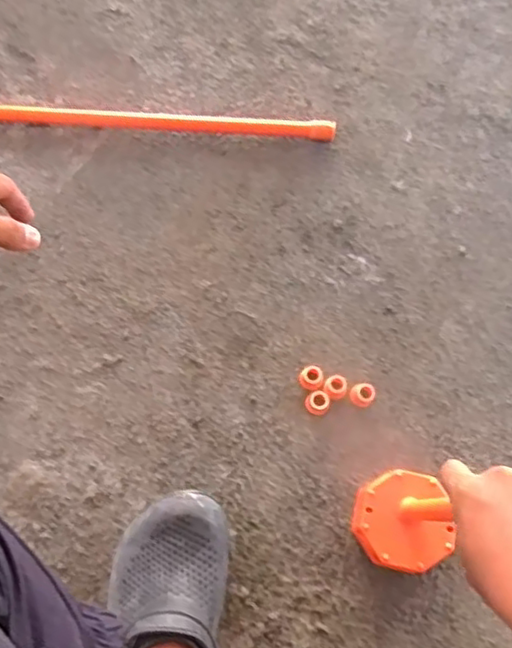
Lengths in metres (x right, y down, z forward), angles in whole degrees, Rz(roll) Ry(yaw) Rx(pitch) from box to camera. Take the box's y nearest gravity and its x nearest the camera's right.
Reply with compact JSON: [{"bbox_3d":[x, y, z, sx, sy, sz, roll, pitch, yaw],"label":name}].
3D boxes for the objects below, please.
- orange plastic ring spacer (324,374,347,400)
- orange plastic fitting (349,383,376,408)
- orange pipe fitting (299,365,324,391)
[{"bbox_3d":[0.092,0.074,0.736,0.026,0.015,0.028,0,72,1],"label":"orange plastic ring spacer"},{"bbox_3d":[0.123,0.083,0.739,0.026,0.019,0.027,0,72,1],"label":"orange plastic fitting"},{"bbox_3d":[0.065,0.063,0.741,0.028,0.015,0.027,0,72,1],"label":"orange pipe fitting"}]

